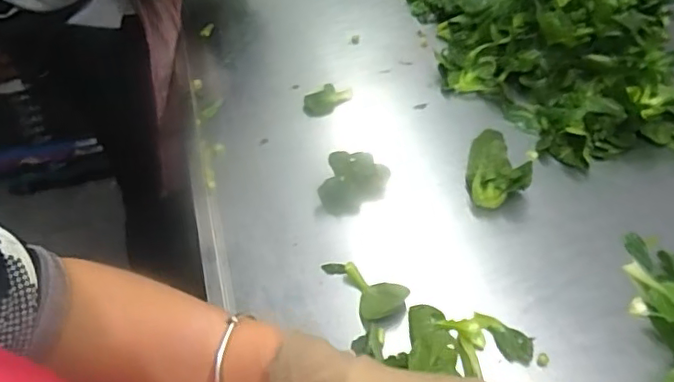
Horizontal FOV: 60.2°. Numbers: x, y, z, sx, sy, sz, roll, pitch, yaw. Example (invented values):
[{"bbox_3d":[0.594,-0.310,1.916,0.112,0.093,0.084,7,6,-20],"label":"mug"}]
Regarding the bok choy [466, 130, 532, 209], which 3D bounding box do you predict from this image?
[{"bbox_3d":[0.210,-0.024,0.756,0.080,0.067,0.088,12,51,11],"label":"bok choy"}]

